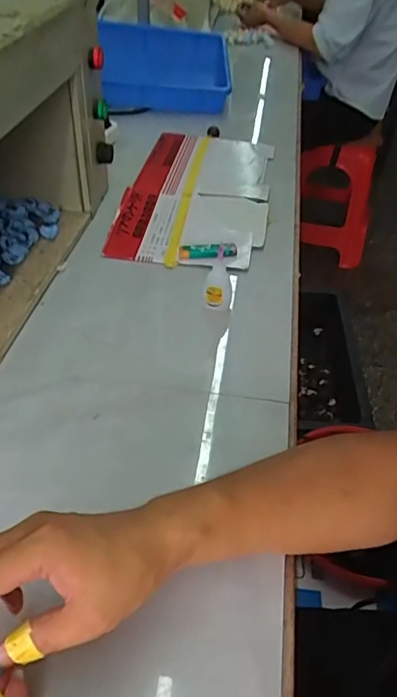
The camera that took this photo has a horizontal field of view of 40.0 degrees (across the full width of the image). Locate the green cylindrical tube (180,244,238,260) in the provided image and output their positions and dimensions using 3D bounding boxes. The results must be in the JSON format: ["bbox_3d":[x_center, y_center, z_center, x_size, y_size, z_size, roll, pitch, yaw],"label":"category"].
[{"bbox_3d":[0.013,-0.131,0.754,0.078,0.024,0.017,1,44,-3],"label":"green cylindrical tube"}]

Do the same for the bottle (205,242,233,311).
[{"bbox_3d":[0.026,-0.083,0.658,0.032,0.078,0.027,4,44,0],"label":"bottle"}]

